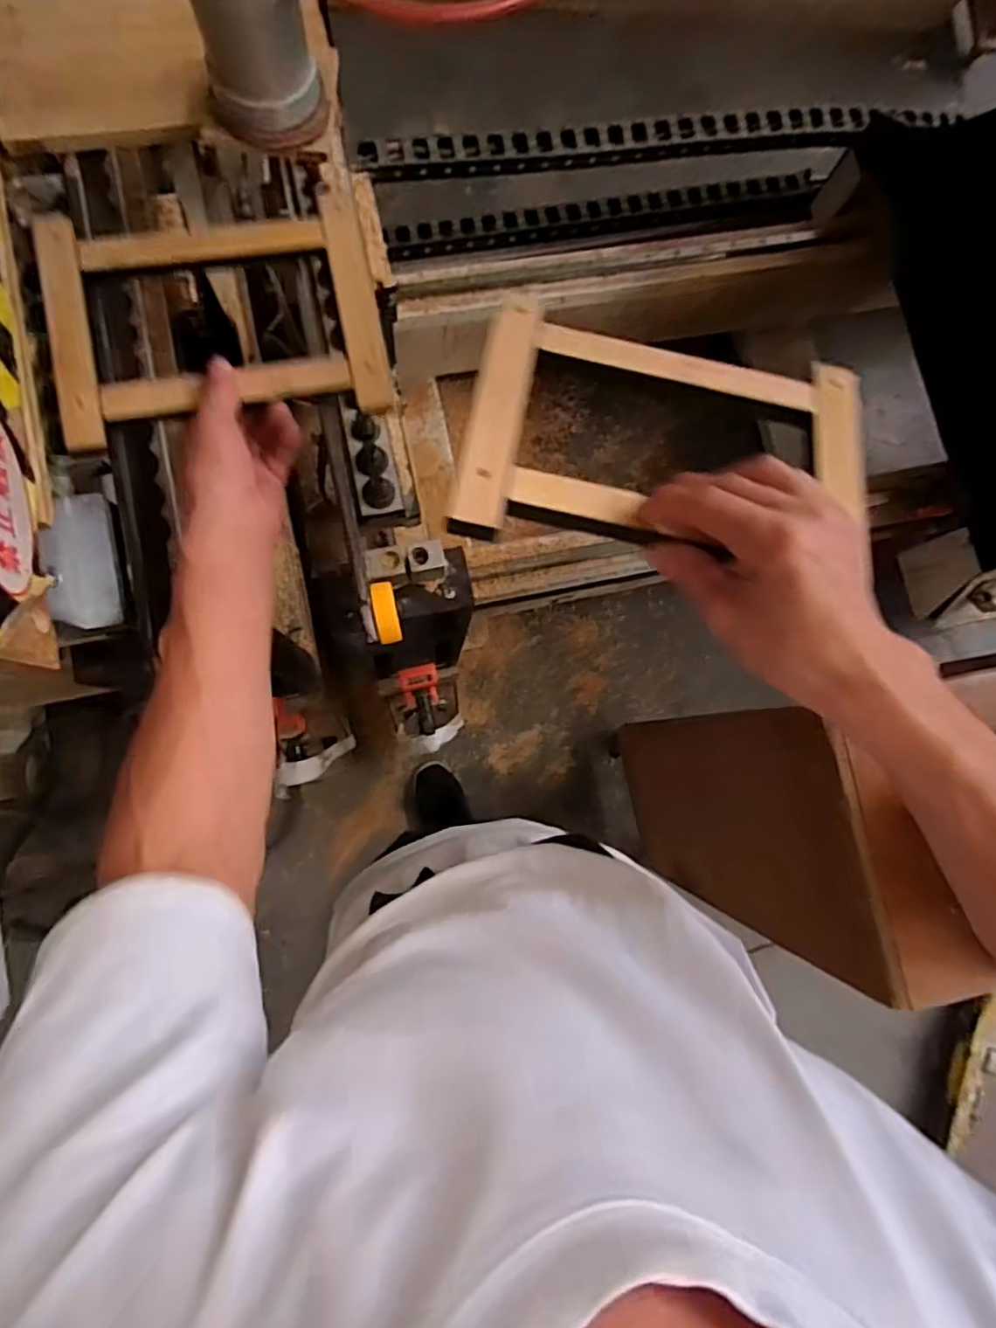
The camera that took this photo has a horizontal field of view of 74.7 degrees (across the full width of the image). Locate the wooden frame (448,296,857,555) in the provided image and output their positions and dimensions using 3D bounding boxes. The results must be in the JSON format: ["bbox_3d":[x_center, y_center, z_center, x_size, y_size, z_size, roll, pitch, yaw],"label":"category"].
[{"bbox_3d":[0.104,-0.131,0.391,0.242,0.015,0.168,9,66,-4],"label":"wooden frame"}]

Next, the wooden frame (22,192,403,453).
[{"bbox_3d":[-0.217,-0.272,0.507,0.242,0.032,0.186,-10,85,-7],"label":"wooden frame"}]

